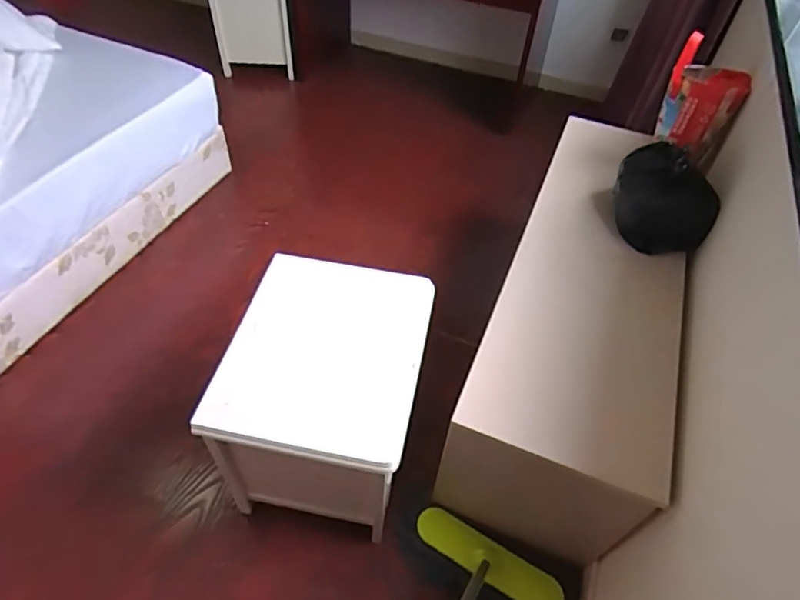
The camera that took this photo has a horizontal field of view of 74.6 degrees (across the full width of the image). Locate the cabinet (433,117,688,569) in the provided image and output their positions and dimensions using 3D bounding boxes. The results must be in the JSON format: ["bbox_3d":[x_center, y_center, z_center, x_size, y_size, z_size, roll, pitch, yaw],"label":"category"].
[{"bbox_3d":[0.475,0.060,1.478,0.408,0.554,1.124,18,50,11],"label":"cabinet"}]

